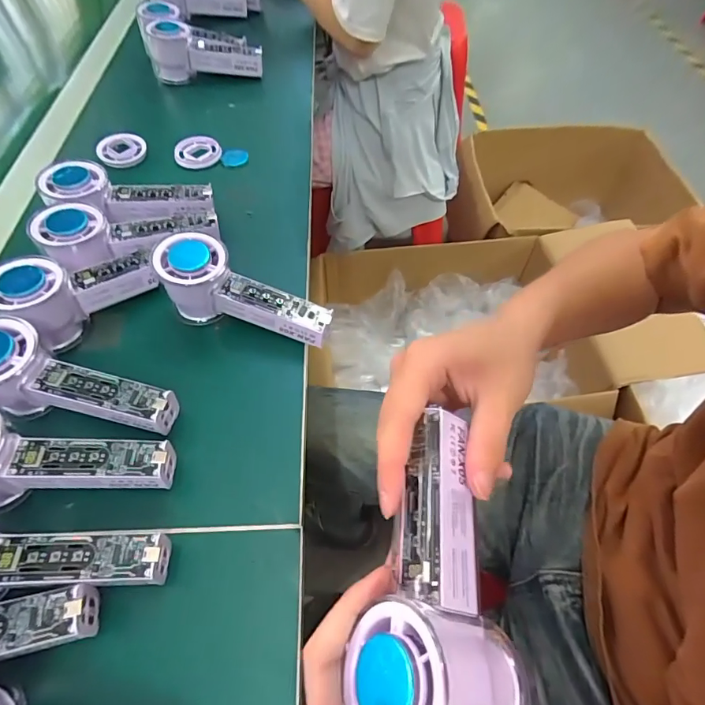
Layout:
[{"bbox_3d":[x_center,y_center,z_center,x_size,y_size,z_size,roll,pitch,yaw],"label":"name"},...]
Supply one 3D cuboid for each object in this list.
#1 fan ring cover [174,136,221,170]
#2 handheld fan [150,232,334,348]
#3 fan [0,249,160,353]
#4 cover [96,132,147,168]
[{"bbox_3d":[-0.180,-0.233,0.514,0.053,0.005,0.045,3,73,-4],"label":"fan ring cover"},{"bbox_3d":[-0.092,-0.041,0.371,0.145,0.060,0.054,22,58,-3],"label":"handheld fan"},{"bbox_3d":[-0.225,-0.056,0.363,0.054,0.060,0.117,39,65,23],"label":"fan"},{"bbox_3d":[-0.268,-0.237,0.513,0.053,0.013,0.050,-20,59,-13],"label":"cover"}]

